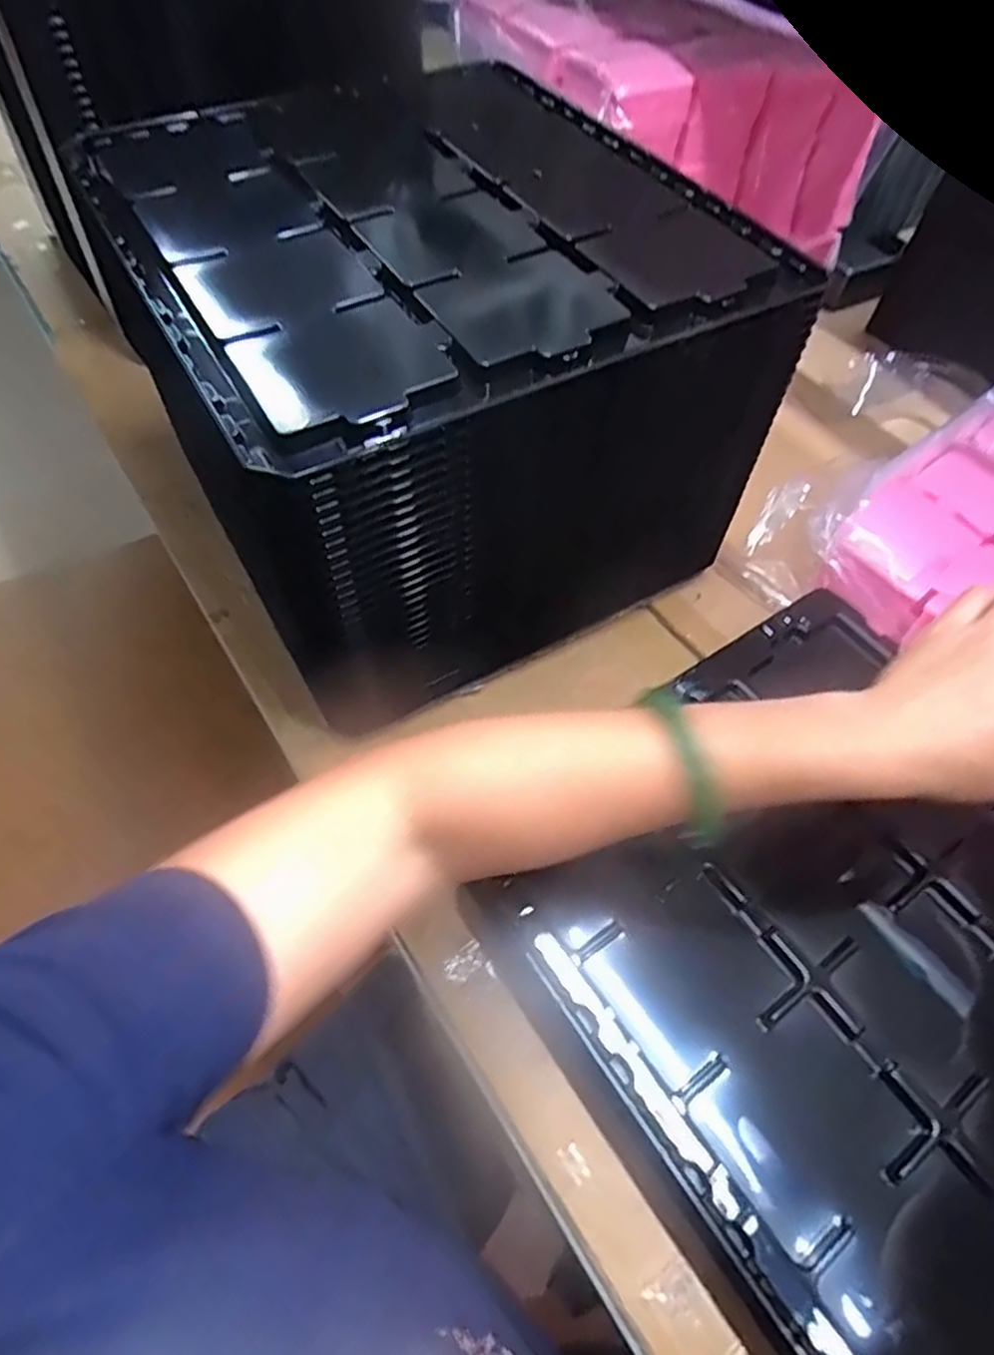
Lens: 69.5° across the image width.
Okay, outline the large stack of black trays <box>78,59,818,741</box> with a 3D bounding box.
[{"bbox_3d":[-0.040,-0.202,0.504,0.337,0.242,0.301,-24,61,-18],"label":"large stack of black trays"}]

